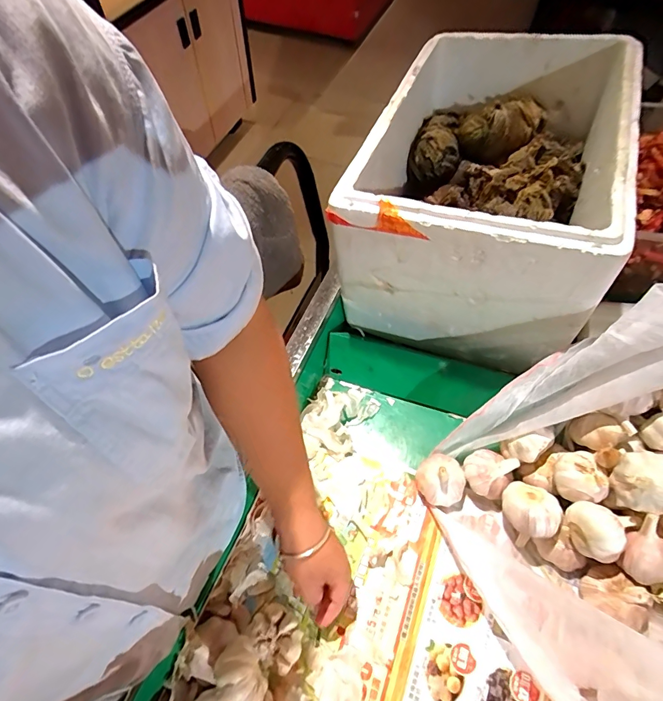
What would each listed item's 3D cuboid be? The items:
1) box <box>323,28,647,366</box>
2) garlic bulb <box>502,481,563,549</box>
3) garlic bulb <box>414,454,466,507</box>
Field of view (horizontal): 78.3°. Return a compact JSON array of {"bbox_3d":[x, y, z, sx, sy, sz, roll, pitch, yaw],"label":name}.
[{"bbox_3d":[0.218,-0.255,0.590,0.302,0.242,0.475,21,61,11],"label":"box"},{"bbox_3d":[0.206,0.171,0.437,0.047,0.069,0.052,-36,66,-20],"label":"garlic bulb"},{"bbox_3d":[0.128,0.148,0.468,0.053,0.055,0.053,1,60,-1],"label":"garlic bulb"}]

